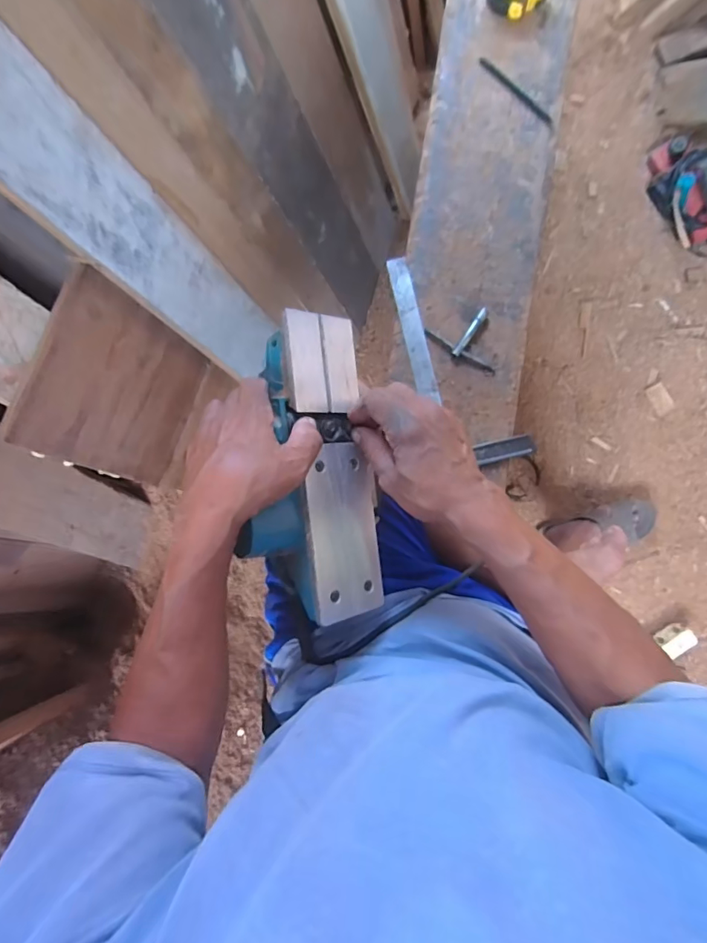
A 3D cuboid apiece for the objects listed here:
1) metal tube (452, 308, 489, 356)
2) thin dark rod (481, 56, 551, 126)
[{"bbox_3d":[0.157,-0.186,0.647,0.012,0.010,0.075,35,88,2],"label":"metal tube"},{"bbox_3d":[0.223,-0.522,0.666,0.013,0.005,0.132,-44,88,-2],"label":"thin dark rod"}]

